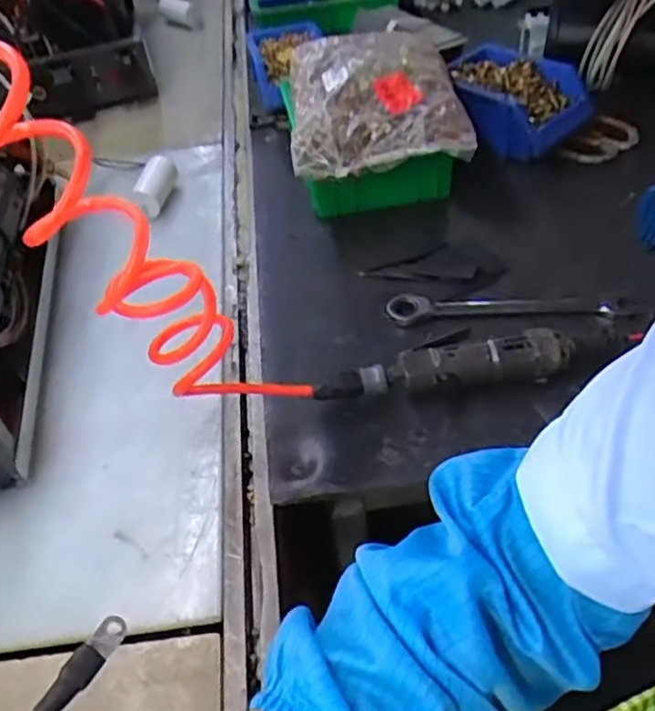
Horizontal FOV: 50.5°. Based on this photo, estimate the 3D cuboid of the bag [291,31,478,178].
[{"bbox_3d":[0.057,-0.312,0.799,0.197,0.052,0.243,-5,45,1],"label":"bag"}]

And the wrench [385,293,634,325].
[{"bbox_3d":[0.170,-0.046,0.670,0.223,0.016,0.038,2,45,8],"label":"wrench"}]

